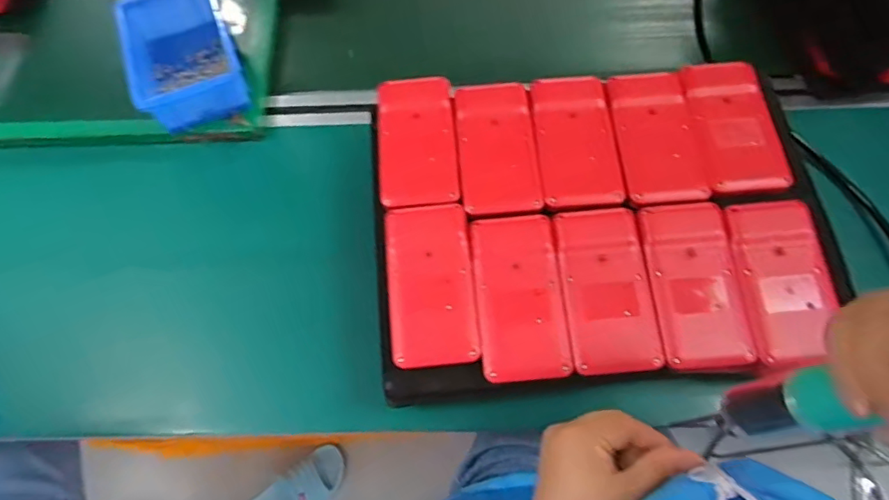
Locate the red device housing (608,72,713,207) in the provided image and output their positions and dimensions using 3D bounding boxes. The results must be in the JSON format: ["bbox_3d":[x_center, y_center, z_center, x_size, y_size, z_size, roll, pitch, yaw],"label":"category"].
[{"bbox_3d":[0.172,-0.088,0.444,0.065,0.021,0.123,-3,65,0],"label":"red device housing"}]

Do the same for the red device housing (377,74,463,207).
[{"bbox_3d":[-0.022,-0.091,0.445,0.063,0.010,0.116,-4,65,0],"label":"red device housing"}]

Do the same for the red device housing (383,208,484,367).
[{"bbox_3d":[-0.010,0.024,0.400,0.060,0.015,0.115,-5,65,-1],"label":"red device housing"}]

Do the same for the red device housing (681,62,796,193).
[{"bbox_3d":[0.233,-0.098,0.436,0.060,0.018,0.117,-5,65,0],"label":"red device housing"}]

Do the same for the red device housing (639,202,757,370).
[{"bbox_3d":[0.179,0.023,0.391,0.061,0.019,0.116,-5,65,-1],"label":"red device housing"}]

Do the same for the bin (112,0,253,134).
[{"bbox_3d":[-0.257,-0.192,0.542,0.098,0.050,0.145,-22,67,-8],"label":"bin"}]

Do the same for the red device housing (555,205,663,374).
[{"bbox_3d":[0.117,0.027,0.395,0.062,0.014,0.118,-5,65,0],"label":"red device housing"}]

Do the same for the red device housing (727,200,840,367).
[{"bbox_3d":[0.241,0.021,0.386,0.058,0.021,0.111,-2,65,1],"label":"red device housing"}]

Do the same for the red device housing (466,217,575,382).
[{"bbox_3d":[0.054,0.032,0.394,0.061,0.014,0.117,-5,65,0],"label":"red device housing"}]

